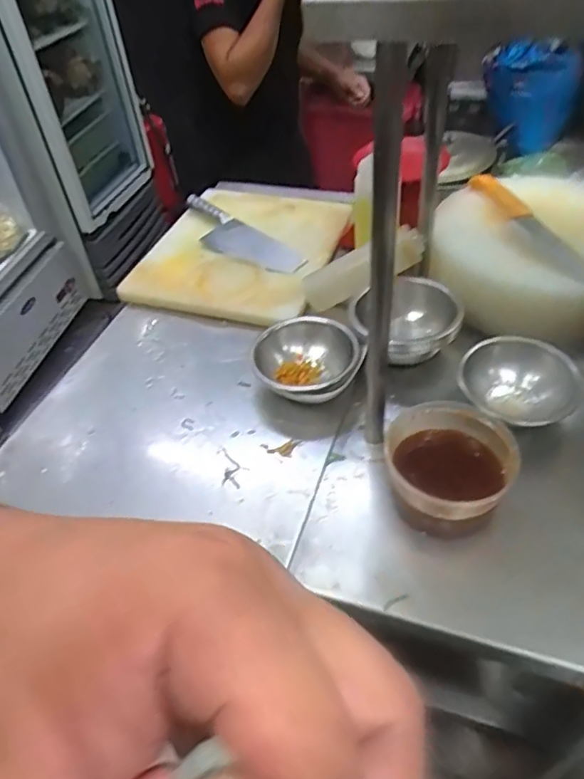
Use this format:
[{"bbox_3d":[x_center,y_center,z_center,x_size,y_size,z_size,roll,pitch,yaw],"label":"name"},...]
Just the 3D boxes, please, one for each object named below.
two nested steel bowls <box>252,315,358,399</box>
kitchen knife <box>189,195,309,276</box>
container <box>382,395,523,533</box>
[{"bbox_3d":[0.018,-0.039,0.824,0.148,0.092,0.136,-3,45,3],"label":"two nested steel bowls"},{"bbox_3d":[-0.118,-0.304,1.090,0.092,0.032,0.321,-37,53,-27],"label":"kitchen knife"},{"bbox_3d":[0.188,0.097,0.669,0.139,0.083,0.141,-11,45,-5],"label":"container"}]

